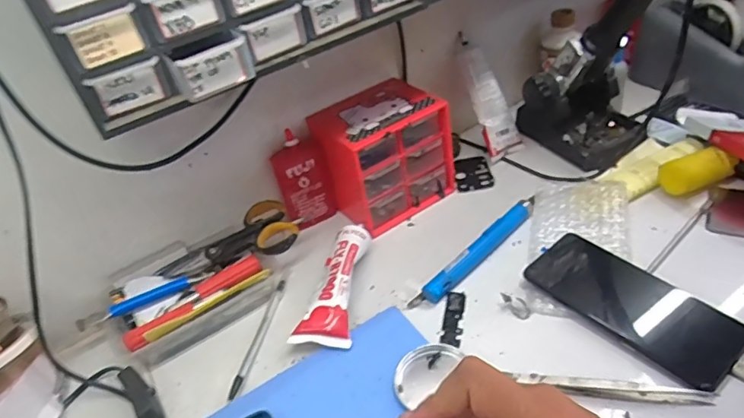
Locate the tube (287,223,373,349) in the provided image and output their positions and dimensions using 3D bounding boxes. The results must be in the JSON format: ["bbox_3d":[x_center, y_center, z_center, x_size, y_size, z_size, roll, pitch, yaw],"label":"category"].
[{"bbox_3d":[-0.034,0.073,0.512,0.054,0.037,0.137,1,39,15],"label":"tube"}]

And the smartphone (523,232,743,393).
[{"bbox_3d":[0.222,0.081,0.451,0.075,0.016,0.165,-33,43,-24],"label":"smartphone"}]

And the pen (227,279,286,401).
[{"bbox_3d":[-0.107,0.117,0.493,0.011,0.009,0.135,-1,40,14],"label":"pen"}]

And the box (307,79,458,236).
[{"bbox_3d":[0.013,-0.059,0.600,0.126,0.122,0.103,-31,42,-24],"label":"box"}]

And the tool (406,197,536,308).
[{"bbox_3d":[0.108,0.040,0.530,0.022,0.019,0.177,27,52,38],"label":"tool"}]

